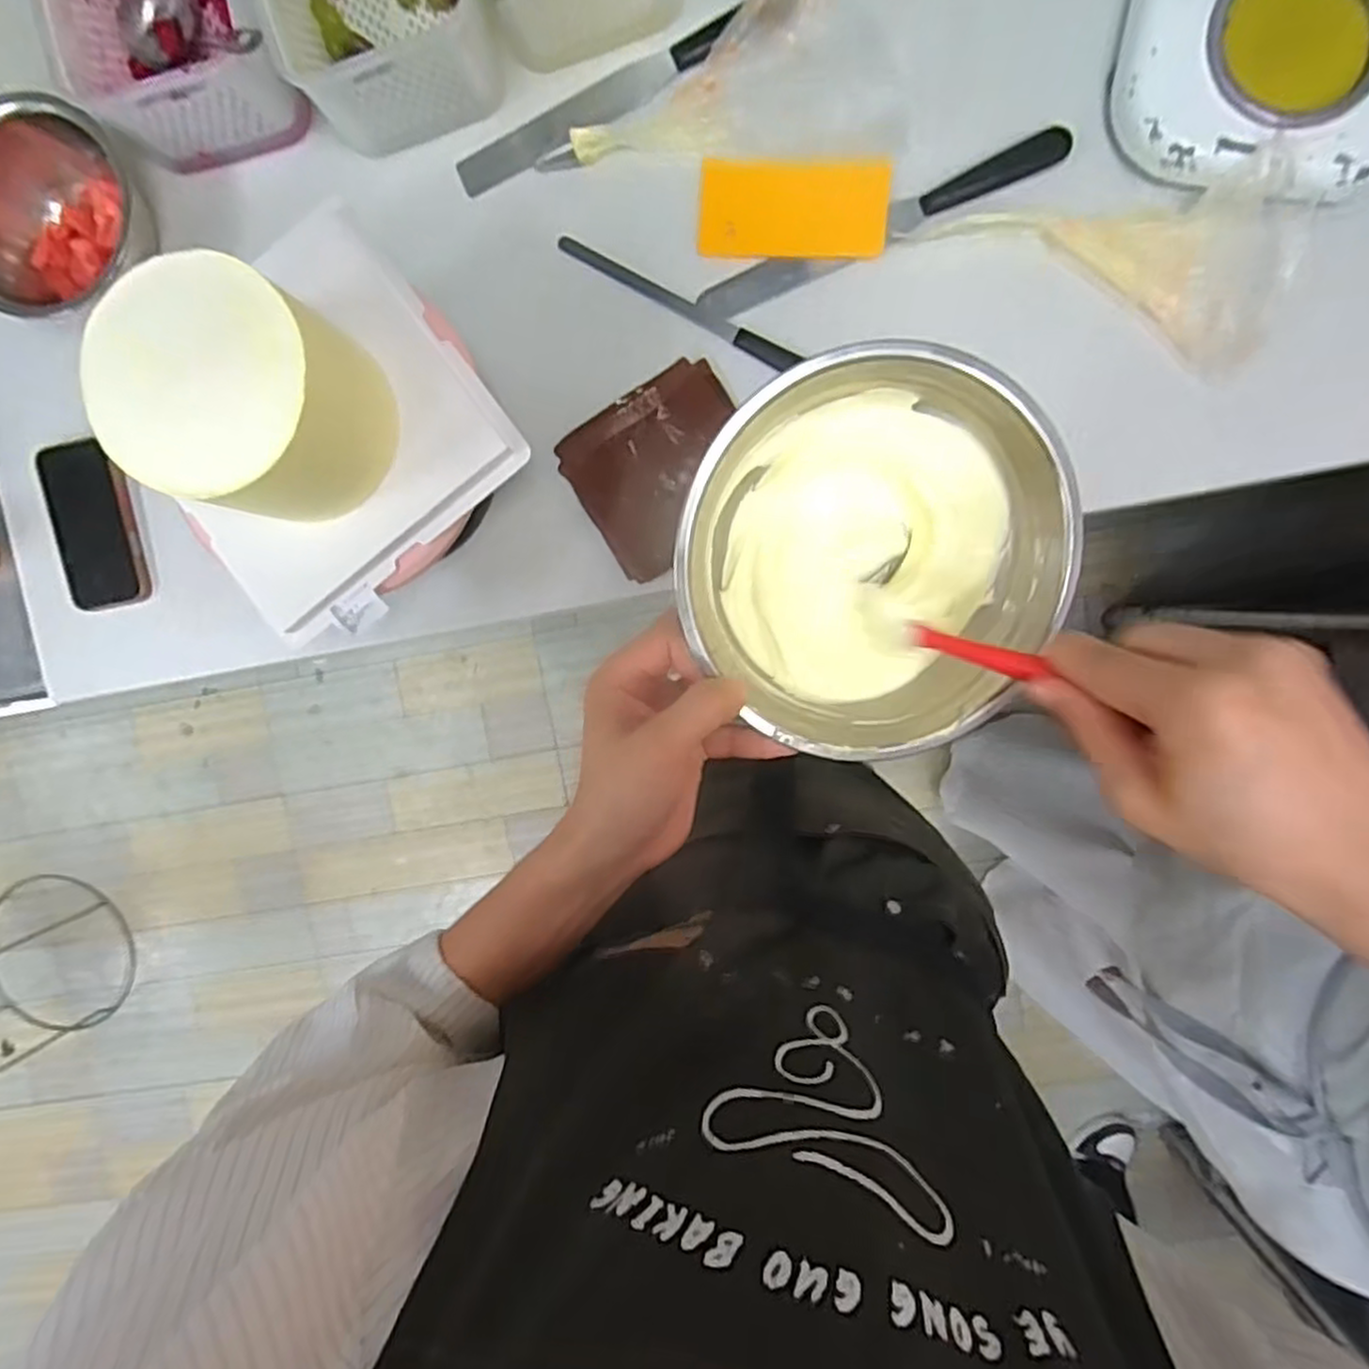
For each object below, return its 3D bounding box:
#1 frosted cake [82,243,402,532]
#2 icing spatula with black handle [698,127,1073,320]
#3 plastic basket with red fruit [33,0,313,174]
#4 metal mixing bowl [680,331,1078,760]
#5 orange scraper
[{"bbox_3d":[-0.272,-0.169,0.455,0.129,0.119,0.137,17,96,3],"label":"frosted cake"},{"bbox_3d":[0.162,-0.380,0.612,0.312,0.016,0.032,-23,92,6],"label":"icing spatula with black handle"},{"bbox_3d":[-0.414,-0.550,0.590,0.165,0.092,0.199,-13,93,6],"label":"plastic basket with red fruit"},{"bbox_3d":[0.095,-0.061,0.369,0.180,0.078,0.179,1,99,5],"label":"metal mixing bowl"},{"bbox_3d":[0.091,-0.398,0.618,0.155,0.005,0.076,3,95,5],"label":"orange scraper"}]

